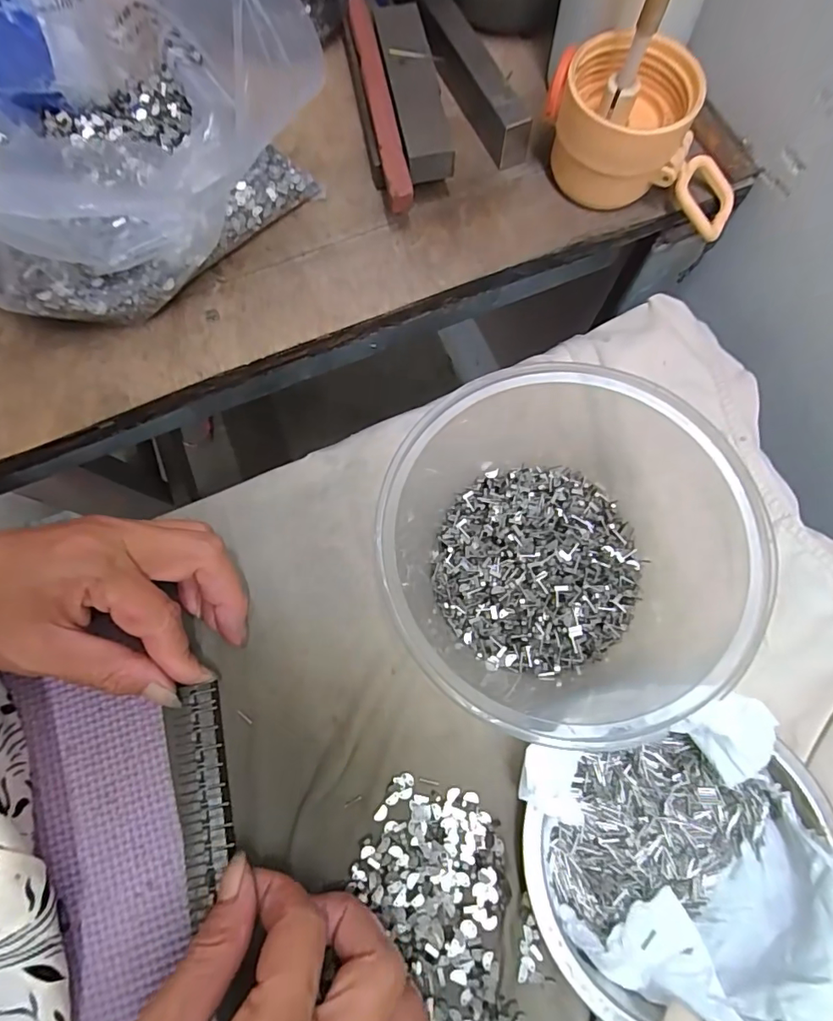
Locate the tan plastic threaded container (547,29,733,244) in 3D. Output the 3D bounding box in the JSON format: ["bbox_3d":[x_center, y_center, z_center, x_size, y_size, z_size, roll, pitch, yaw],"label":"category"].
[{"bbox_3d":[0.118,-0.186,0.255,0.109,0.054,0.055,27,80,4],"label":"tan plastic threaded container"}]

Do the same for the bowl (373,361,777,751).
[{"bbox_3d":[0.063,0.022,0.212,0.149,0.062,0.143,0,74,1],"label":"bowl"}]

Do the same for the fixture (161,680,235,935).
[{"bbox_3d":[-0.094,0.123,0.217,0.025,0.004,0.088,-10,74,-4],"label":"fixture"}]

